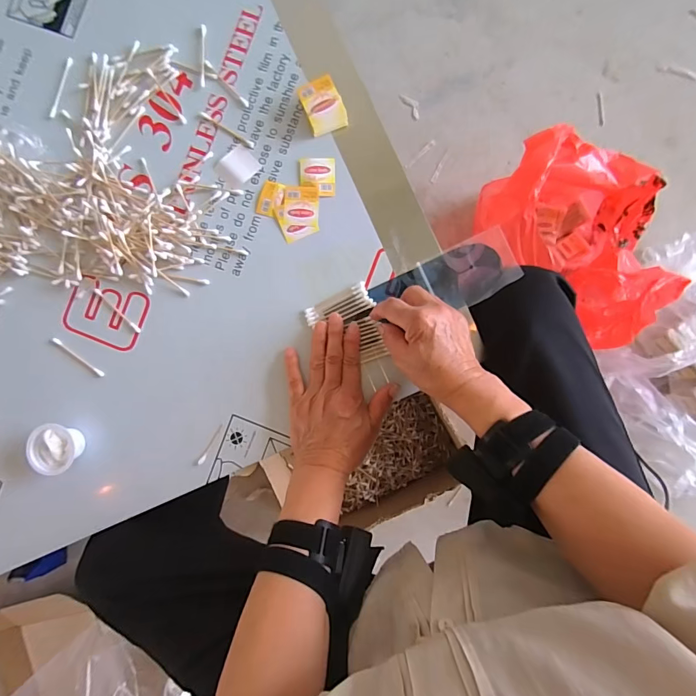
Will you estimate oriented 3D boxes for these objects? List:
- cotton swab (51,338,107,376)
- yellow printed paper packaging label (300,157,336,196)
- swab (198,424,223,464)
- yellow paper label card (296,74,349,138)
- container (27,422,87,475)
[{"bbox_3d":[-0.313,0.010,0.462,0.074,0.004,0.007,36,90,3],"label":"cotton swab"},{"bbox_3d":[-0.034,-0.194,0.451,0.040,0.004,0.043,1,89,2],"label":"yellow printed paper packaging label"},{"bbox_3d":[-0.155,0.110,0.452,0.006,0.004,0.049,31,90,3],"label":"swab"},{"bbox_3d":[-0.027,-0.268,0.442,0.041,0.022,0.051,-22,88,2],"label":"yellow paper label card"},{"bbox_3d":[-0.325,0.111,0.449,0.047,0.030,0.053,-4,89,2],"label":"container"}]

